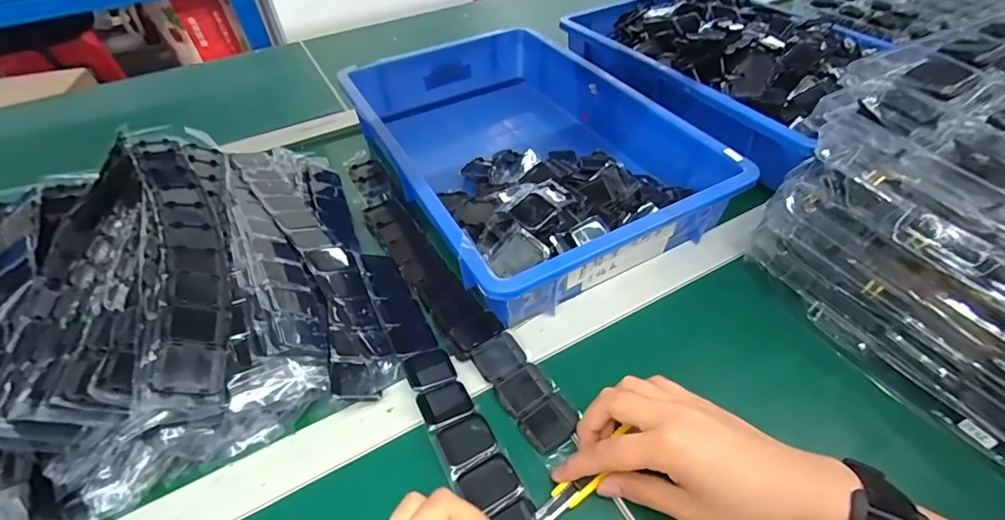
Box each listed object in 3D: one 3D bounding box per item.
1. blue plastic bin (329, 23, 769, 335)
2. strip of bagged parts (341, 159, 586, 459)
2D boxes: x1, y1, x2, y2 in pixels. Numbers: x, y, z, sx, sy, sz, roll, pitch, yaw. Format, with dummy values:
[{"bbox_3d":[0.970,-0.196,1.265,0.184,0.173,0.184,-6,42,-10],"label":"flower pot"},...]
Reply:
[{"bbox_3d":[0.016,-0.129,0.555,0.285,0.103,0.435,-21,50,-19],"label":"blue plastic bin"},{"bbox_3d":[-0.075,0.005,0.467,0.051,0.022,0.424,-25,51,-21],"label":"strip of bagged parts"}]

